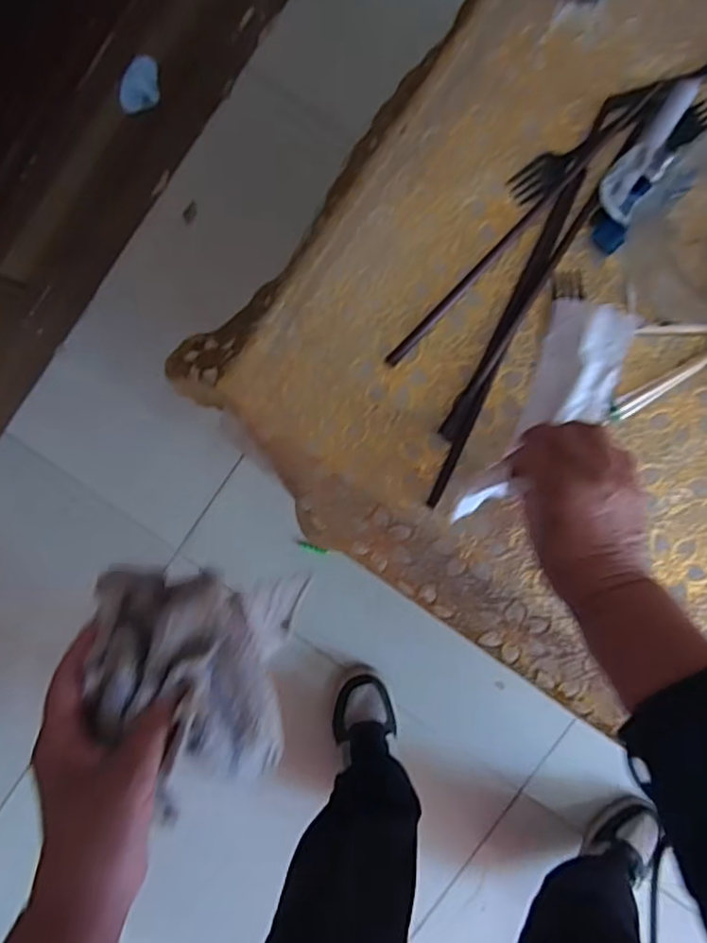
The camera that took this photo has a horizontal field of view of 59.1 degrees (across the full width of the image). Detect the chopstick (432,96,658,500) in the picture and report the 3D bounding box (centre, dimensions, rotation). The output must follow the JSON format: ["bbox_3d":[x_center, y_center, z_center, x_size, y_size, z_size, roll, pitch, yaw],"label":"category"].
[{"bbox_3d":[0.103,-0.089,0.424,0.011,0.010,0.241,23,94,1],"label":"chopstick"}]

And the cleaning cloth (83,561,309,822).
[{"bbox_3d":[-0.089,0.113,0.337,0.100,0.057,0.113,9,94,2],"label":"cleaning cloth"}]

